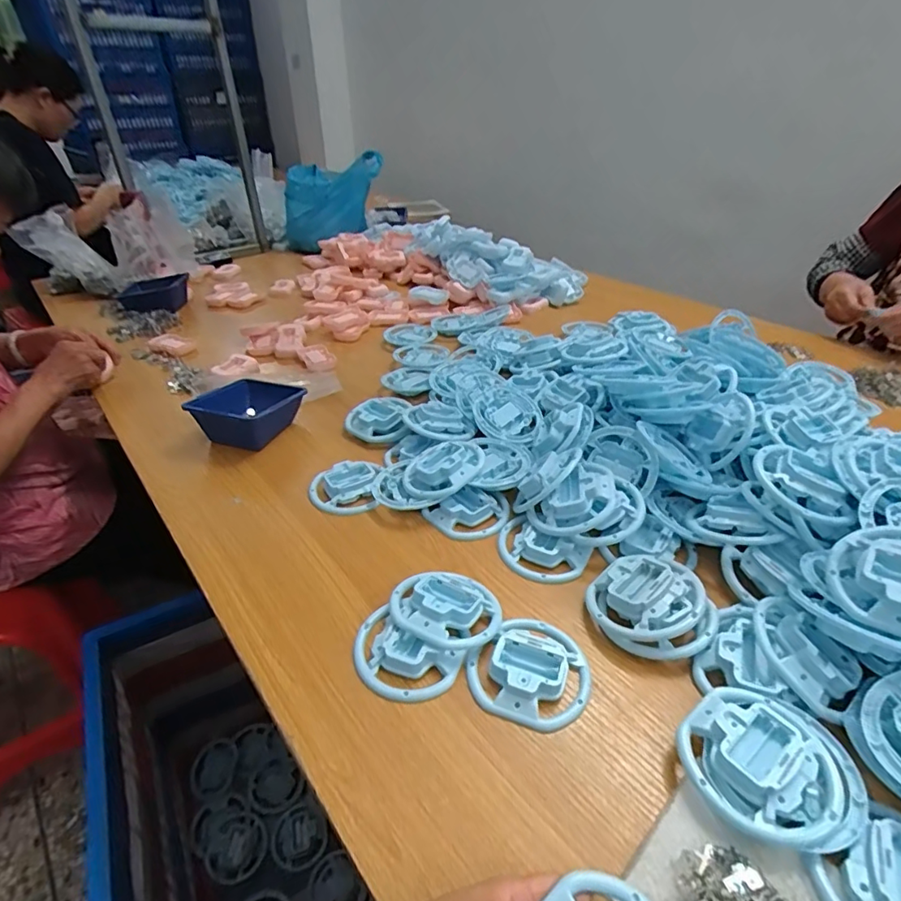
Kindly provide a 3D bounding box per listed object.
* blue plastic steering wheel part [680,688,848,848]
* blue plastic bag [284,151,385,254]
[{"bbox_3d":[0.222,0.216,0.370,0.097,0.026,0.100,0,35,0],"label":"blue plastic steering wheel part"},{"bbox_3d":[-0.373,-0.802,1.688,0.151,0.221,0.297,26,43,32],"label":"blue plastic bag"}]

